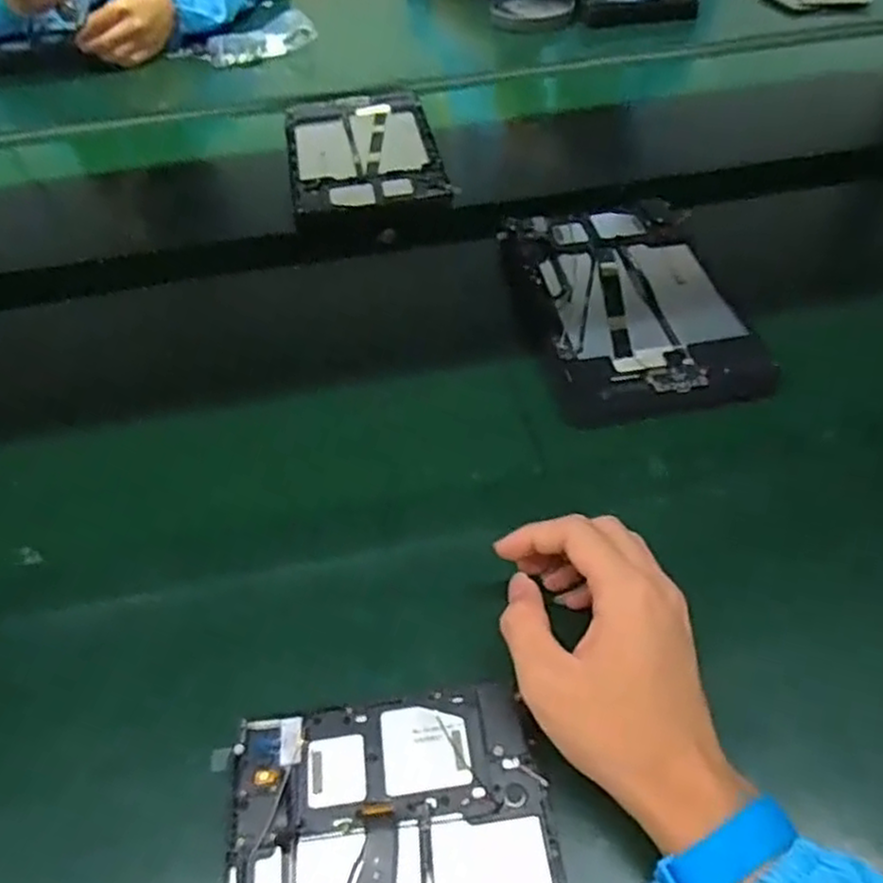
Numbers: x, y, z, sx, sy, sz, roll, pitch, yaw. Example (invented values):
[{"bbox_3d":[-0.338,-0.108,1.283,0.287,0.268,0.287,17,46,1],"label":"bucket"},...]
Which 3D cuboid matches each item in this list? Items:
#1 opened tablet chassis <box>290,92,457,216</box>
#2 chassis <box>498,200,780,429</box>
[{"bbox_3d":[-0.084,-0.305,0.775,0.158,0.014,0.264,-10,49,-6],"label":"opened tablet chassis"},{"bbox_3d":[0.150,-0.114,0.591,0.153,0.012,0.243,-7,49,-1],"label":"chassis"}]

